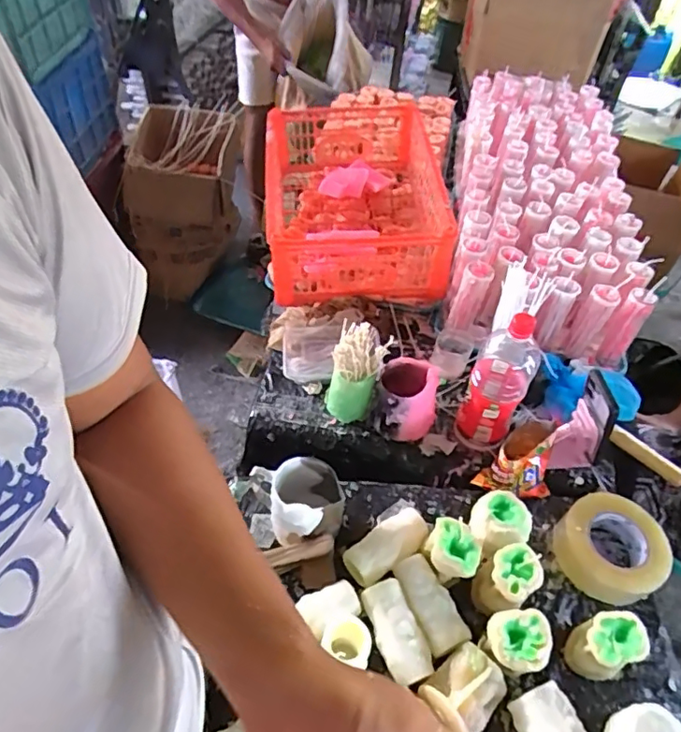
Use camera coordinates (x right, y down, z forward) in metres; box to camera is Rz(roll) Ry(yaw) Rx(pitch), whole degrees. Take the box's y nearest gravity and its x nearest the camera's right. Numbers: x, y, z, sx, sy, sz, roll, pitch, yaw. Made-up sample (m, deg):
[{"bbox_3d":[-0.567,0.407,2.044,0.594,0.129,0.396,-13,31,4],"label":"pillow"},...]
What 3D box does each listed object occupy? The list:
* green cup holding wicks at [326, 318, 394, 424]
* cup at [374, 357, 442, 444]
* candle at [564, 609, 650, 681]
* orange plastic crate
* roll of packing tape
[{"bbox_3d":[0.024,0.010,0.853,0.083,0.140,0.084,14,50,8],"label":"green cup holding wicks"},{"bbox_3d":[0.101,0.052,0.849,0.088,0.096,0.084,2,49,-2],"label":"cup"},{"bbox_3d":[0.310,0.327,0.655,0.072,0.073,0.062,-17,52,-18],"label":"candle"},{"bbox_3d":[0.017,-0.335,1.086,0.317,0.150,0.481,-3,49,-6],"label":"orange plastic crate"},{"bbox_3d":[0.365,0.241,0.751,0.131,0.049,0.133,2,49,-2],"label":"roll of packing tape"}]

